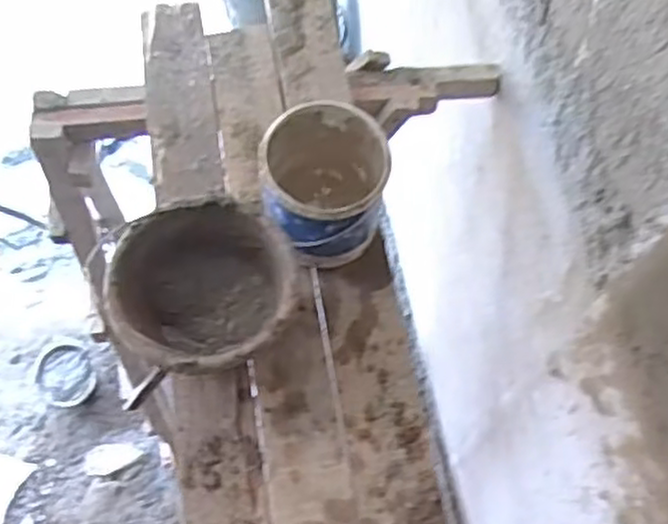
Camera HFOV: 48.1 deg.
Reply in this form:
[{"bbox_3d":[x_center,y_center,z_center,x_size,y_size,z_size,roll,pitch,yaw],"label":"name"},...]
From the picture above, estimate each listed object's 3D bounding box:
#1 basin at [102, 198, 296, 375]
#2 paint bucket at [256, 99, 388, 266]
[{"bbox_3d":[-0.175,0.052,1.062,0.230,0.176,0.235,-1,68,1],"label":"basin"},{"bbox_3d":[-0.013,-0.104,1.131,0.179,0.180,0.203,2,68,2],"label":"paint bucket"}]

